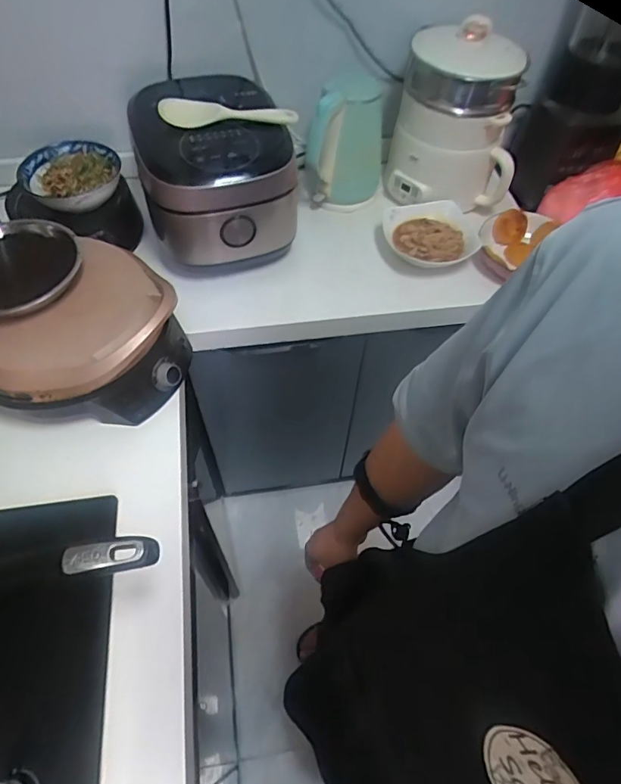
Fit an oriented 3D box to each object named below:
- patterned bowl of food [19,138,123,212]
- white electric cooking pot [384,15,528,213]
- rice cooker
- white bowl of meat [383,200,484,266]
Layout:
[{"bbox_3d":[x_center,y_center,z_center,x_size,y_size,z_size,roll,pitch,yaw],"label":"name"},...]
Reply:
[{"bbox_3d":[-0.422,-0.387,0.864,0.152,0.043,0.149,1,56,-2],"label":"patterned bowl of food"},{"bbox_3d":[0.294,-0.543,0.952,0.236,0.271,0.228,1,56,-2],"label":"white electric cooking pot"},{"bbox_3d":[-0.165,-0.385,0.857,0.247,0.235,0.290,-14,58,-11],"label":"rice cooker"},{"bbox_3d":[0.232,-0.317,0.940,0.172,0.044,0.173,1,56,-2],"label":"white bowl of meat"}]

